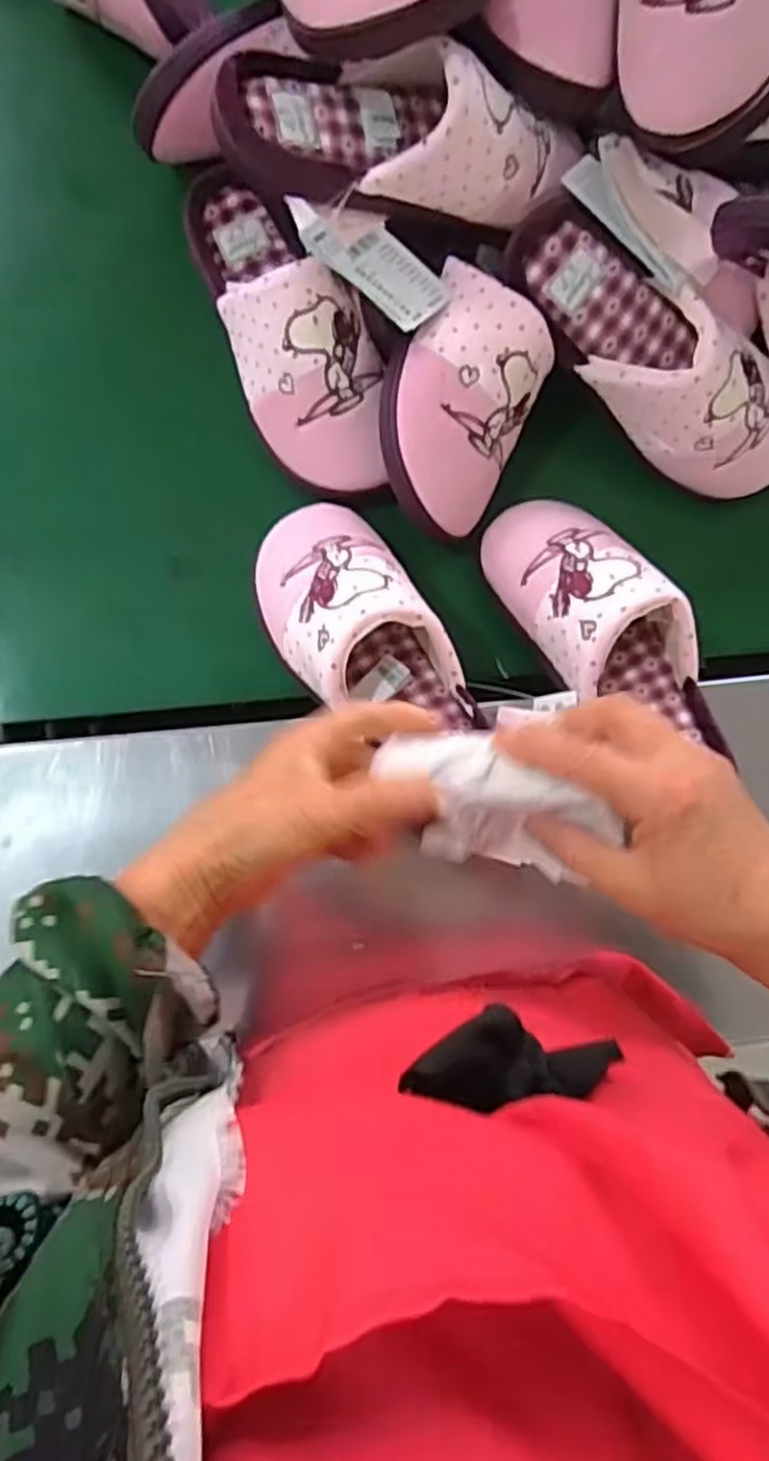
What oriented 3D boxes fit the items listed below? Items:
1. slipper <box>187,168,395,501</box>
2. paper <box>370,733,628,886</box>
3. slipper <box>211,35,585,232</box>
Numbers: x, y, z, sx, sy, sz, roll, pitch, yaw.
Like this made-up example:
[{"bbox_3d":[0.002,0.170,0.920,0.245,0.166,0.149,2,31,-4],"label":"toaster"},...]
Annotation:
[{"bbox_3d":[-0.059,-0.269,0.491,0.088,0.067,0.229,-20,86,-6],"label":"slipper"},{"bbox_3d":[0.048,0.032,0.337,0.100,0.045,0.056,12,84,-3],"label":"paper"},{"bbox_3d":[0.012,-0.358,0.444,0.211,0.072,0.079,3,84,-4],"label":"slipper"}]

